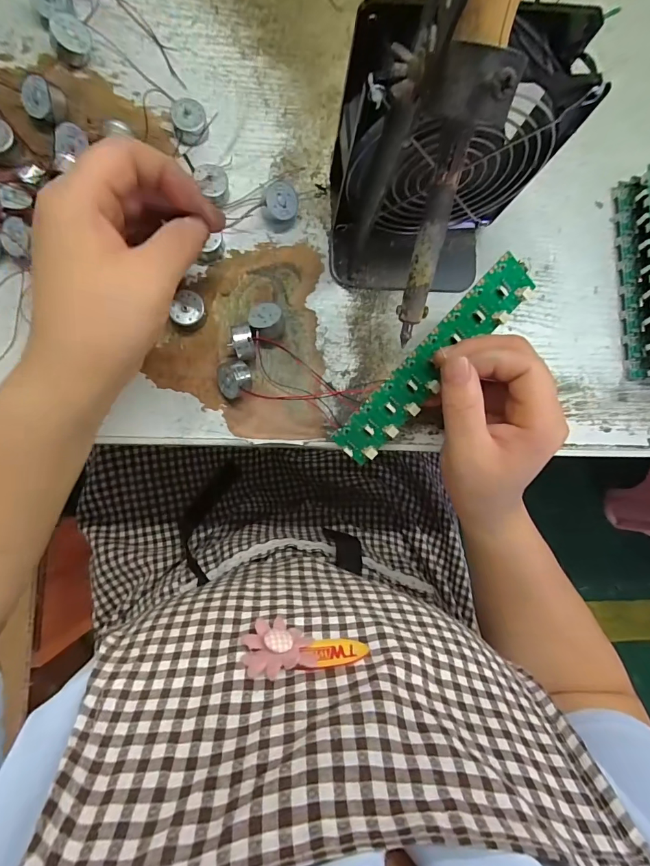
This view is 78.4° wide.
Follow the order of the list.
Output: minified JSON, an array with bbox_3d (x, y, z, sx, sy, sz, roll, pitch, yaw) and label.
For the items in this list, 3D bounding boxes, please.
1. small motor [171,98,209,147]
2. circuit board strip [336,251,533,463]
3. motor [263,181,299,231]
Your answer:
[{"bbox_3d":[-0.094,-0.216,0.279,0.023,0.014,0.025,-3,86,-7],"label":"small motor"},{"bbox_3d":[0.069,-0.044,0.252,0.028,0.007,0.155,43,96,-2],"label":"circuit board strip"},{"bbox_3d":[-0.032,-0.159,0.279,0.027,0.015,0.027,-5,109,-14],"label":"motor"}]

